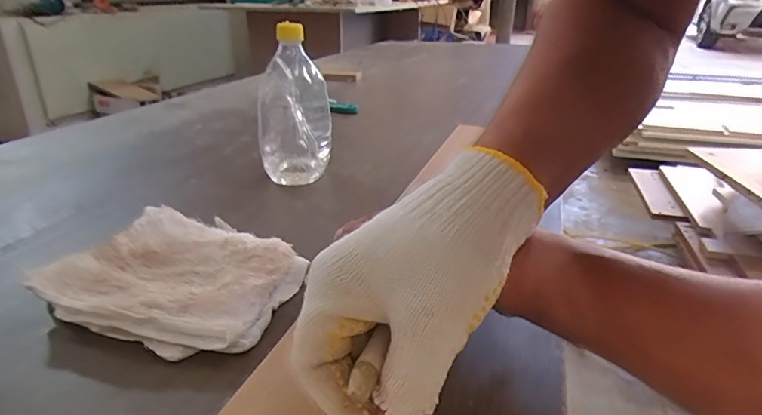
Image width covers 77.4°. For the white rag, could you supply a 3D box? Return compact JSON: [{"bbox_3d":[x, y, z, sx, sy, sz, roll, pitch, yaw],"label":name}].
[{"bbox_3d":[-0.157,0.050,0.393,0.172,0.036,0.161,8,26,15],"label":"white rag"}]

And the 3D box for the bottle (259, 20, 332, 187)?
[{"bbox_3d":[-0.109,-0.121,0.604,0.089,0.188,0.067,-3,25,-6],"label":"bottle"}]

